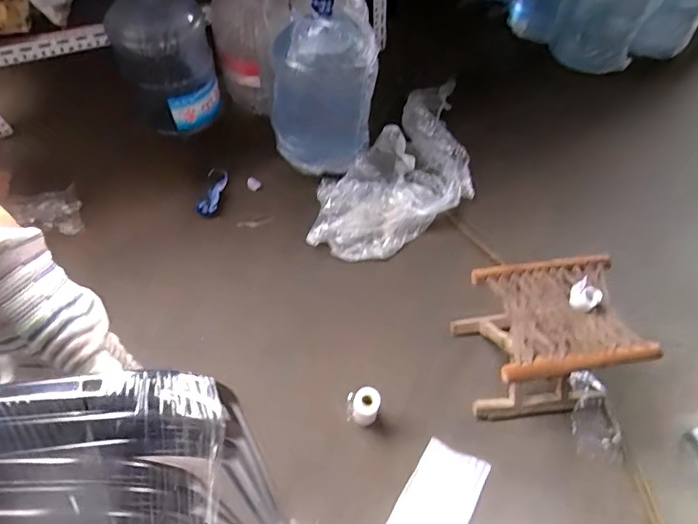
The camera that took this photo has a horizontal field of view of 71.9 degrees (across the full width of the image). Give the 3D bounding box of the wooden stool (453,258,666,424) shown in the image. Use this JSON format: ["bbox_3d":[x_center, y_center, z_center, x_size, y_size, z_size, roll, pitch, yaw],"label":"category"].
[{"bbox_3d":[0.407,0.162,1.024,0.265,0.270,0.246,-5,57,-4],"label":"wooden stool"}]

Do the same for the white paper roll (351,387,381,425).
[{"bbox_3d":[0.037,0.320,1.055,0.054,0.137,0.052,0,57,0],"label":"white paper roll"}]

